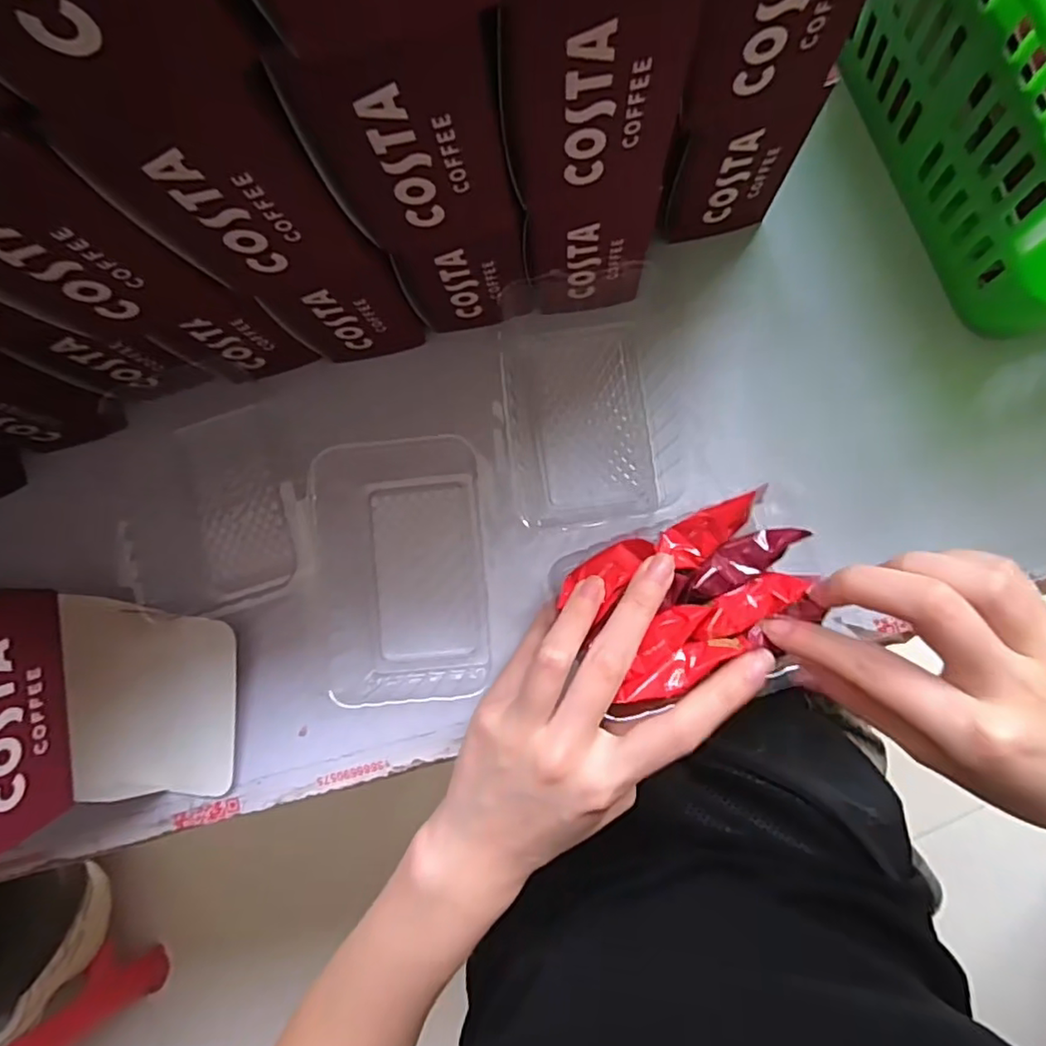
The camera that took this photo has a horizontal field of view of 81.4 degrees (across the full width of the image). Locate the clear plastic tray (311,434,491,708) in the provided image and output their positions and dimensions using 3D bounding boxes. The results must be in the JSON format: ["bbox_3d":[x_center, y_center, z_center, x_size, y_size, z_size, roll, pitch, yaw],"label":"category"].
[{"bbox_3d":[-0.062,0.023,0.306,0.085,0.018,0.132,-4,84,4],"label":"clear plastic tray"}]

